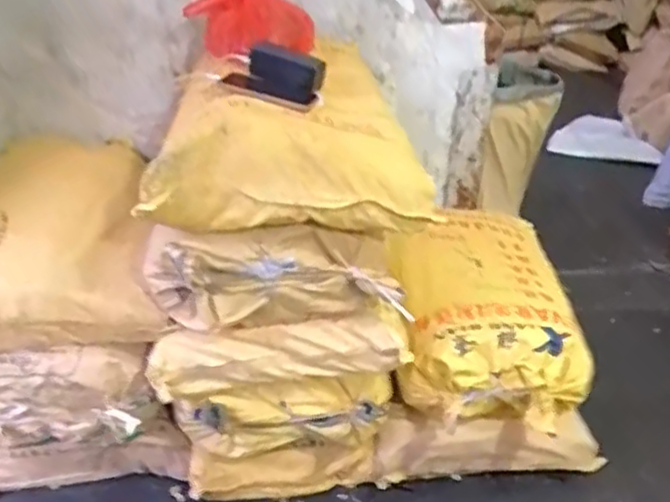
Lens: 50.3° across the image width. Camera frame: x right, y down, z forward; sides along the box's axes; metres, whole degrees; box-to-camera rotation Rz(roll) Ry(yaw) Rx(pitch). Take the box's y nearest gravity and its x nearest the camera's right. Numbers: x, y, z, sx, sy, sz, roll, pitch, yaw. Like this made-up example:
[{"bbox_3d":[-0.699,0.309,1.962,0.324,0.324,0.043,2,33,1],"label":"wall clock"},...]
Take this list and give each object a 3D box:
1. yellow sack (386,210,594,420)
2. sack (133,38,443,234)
[{"bbox_3d":[0.320,0.110,1.580,0.375,0.198,0.541,2,30,0],"label":"yellow sack"},{"bbox_3d":[-0.088,-0.187,1.241,0.476,0.174,0.399,-5,30,-12],"label":"sack"}]

